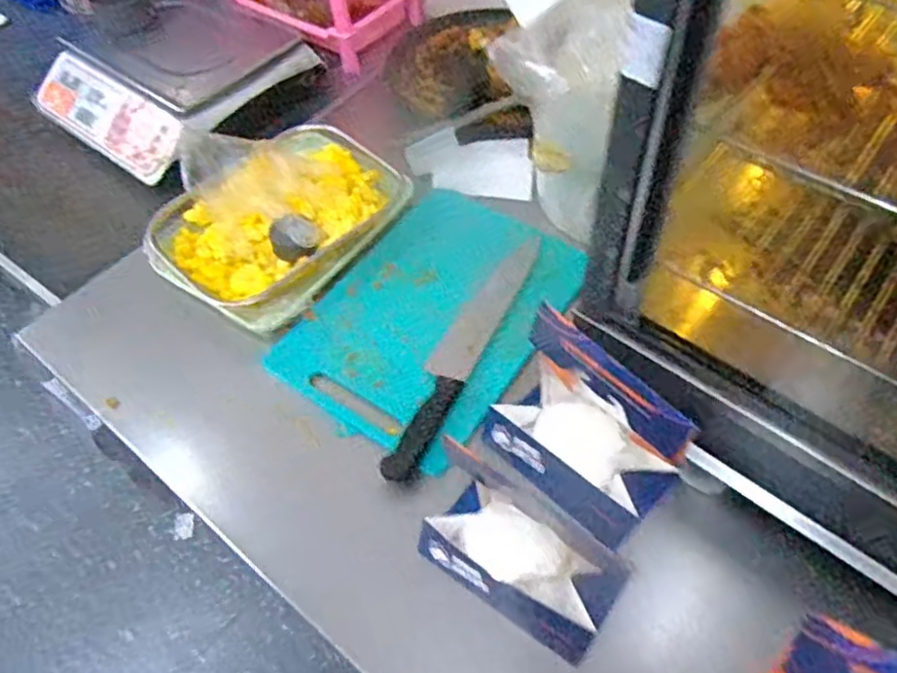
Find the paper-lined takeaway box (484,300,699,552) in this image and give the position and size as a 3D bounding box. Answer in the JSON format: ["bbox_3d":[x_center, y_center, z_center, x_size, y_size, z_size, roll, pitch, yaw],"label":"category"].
[{"bbox_3d":[0.128,0.086,0.659,0.172,0.168,0.110,37,63,26],"label":"paper-lined takeaway box"}]

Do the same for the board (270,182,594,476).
[{"bbox_3d":[-0.017,-0.028,0.812,0.252,0.019,0.331,30,66,24],"label":"board"}]

